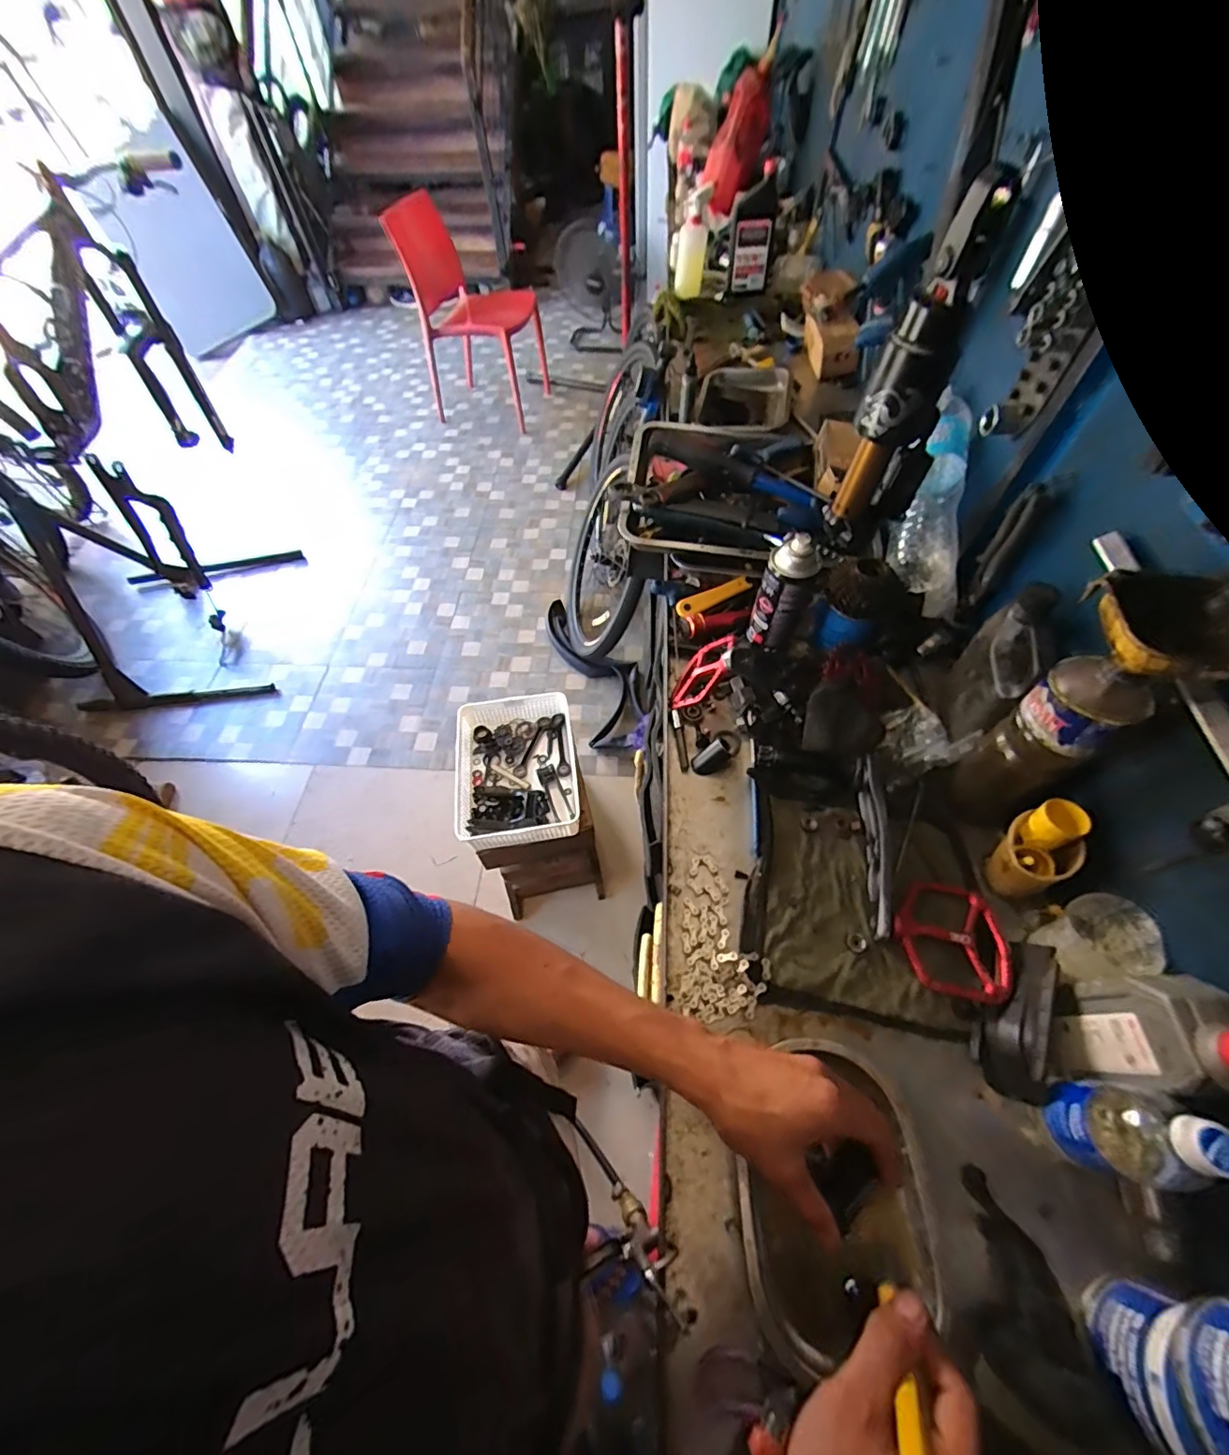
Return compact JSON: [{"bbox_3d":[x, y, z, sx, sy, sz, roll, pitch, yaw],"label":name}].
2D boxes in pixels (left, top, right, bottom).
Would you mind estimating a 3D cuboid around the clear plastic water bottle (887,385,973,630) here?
[{"bbox_3d":[0.453,-0.325,0.754,0.101,0.066,0.347,11,88,9],"label":"clear plastic water bottle"}]

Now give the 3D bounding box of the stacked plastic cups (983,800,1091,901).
[{"bbox_3d":[0.422,0.131,0.540,0.067,0.115,0.062,-1,58,2],"label":"stacked plastic cups"}]

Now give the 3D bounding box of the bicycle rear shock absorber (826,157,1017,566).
[{"bbox_3d":[0.245,-0.267,0.437,0.072,0.261,0.042,-29,61,-16],"label":"bicycle rear shock absorber"}]

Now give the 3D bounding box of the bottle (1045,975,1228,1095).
[{"bbox_3d":[0.426,0.248,0.424,0.051,0.165,0.082,7,58,6],"label":"bottle"}]

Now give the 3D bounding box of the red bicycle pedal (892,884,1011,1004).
[{"bbox_3d":[0.340,0.215,0.541,0.104,0.031,0.112,7,58,6],"label":"red bicycle pedal"}]

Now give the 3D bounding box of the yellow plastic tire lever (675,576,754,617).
[{"bbox_3d":[0.148,-0.194,0.785,0.125,0.010,0.026,-24,102,-11],"label":"yellow plastic tire lever"}]

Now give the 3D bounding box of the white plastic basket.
[{"bbox_3d":[-0.217,0.089,1.156,0.266,0.065,0.338,-8,58,-3],"label":"white plastic basket"}]

